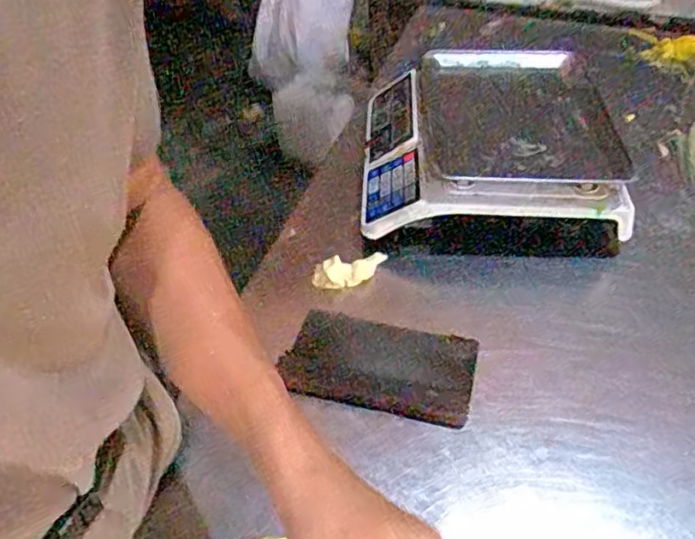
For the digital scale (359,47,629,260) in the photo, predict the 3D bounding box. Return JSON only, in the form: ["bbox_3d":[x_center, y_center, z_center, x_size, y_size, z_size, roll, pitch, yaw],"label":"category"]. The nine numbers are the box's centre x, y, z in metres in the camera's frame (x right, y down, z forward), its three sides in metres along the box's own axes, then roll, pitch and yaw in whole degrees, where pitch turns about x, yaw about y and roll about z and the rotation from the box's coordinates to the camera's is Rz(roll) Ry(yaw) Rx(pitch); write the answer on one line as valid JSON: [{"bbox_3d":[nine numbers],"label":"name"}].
[{"bbox_3d":[0.186,-0.180,0.860,0.326,0.130,0.368,1,46,3],"label":"digital scale"}]

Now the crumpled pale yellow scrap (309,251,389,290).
[{"bbox_3d":[0.004,-0.002,0.740,0.095,0.029,0.032,-17,47,-15],"label":"crumpled pale yellow scrap"}]

